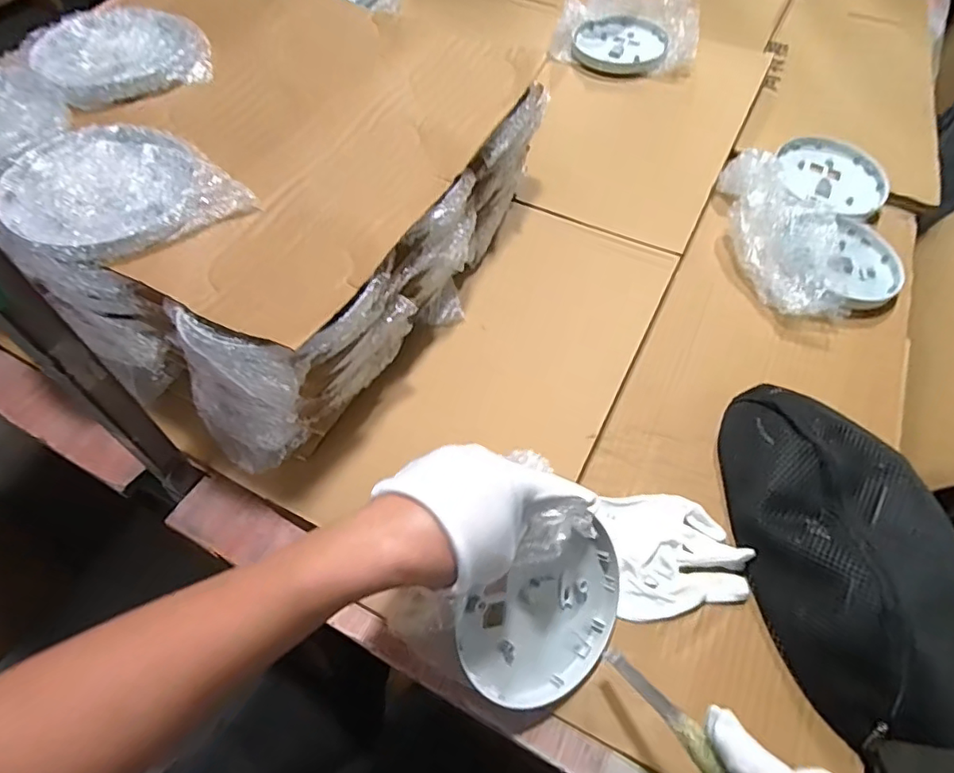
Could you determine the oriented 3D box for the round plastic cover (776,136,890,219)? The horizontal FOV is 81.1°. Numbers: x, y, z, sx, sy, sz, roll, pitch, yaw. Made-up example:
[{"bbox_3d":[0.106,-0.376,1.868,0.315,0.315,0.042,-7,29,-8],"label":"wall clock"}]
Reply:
[{"bbox_3d":[0.444,-0.262,0.703,0.132,0.030,0.129,2,57,-2],"label":"round plastic cover"}]

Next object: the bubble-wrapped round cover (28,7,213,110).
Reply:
[{"bbox_3d":[-0.325,-0.307,0.511,0.135,0.015,0.133,2,57,-2],"label":"bubble-wrapped round cover"}]

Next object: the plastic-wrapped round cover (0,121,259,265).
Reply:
[{"bbox_3d":[-0.276,-0.148,0.424,0.152,0.018,0.133,34,61,18],"label":"plastic-wrapped round cover"}]

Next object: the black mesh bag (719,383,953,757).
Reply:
[{"bbox_3d":[0.289,0.113,0.435,0.146,0.071,0.275,-6,57,-7],"label":"black mesh bag"}]

